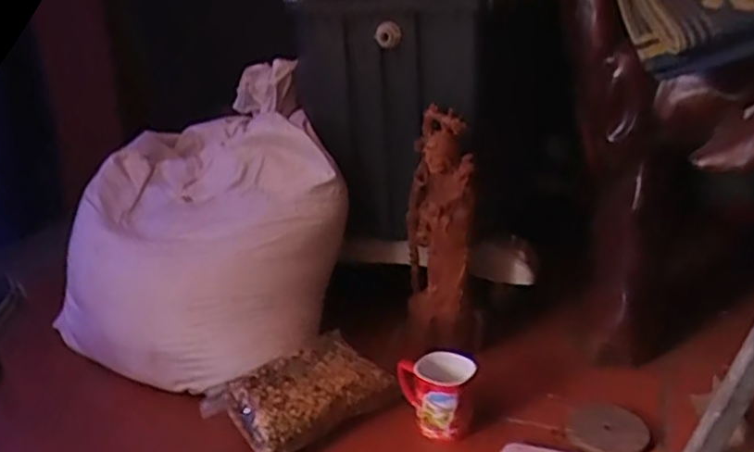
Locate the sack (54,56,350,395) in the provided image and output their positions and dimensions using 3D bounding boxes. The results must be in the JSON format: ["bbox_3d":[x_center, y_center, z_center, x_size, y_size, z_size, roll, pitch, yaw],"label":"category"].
[{"bbox_3d":[-0.292,-0.001,1.134,0.428,0.330,0.475,-9,21,-19],"label":"sack"}]

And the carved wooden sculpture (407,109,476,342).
[{"bbox_3d":[0.091,0.008,1.030,0.099,0.318,0.122,0,20,4],"label":"carved wooden sculpture"}]

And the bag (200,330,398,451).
[{"bbox_3d":[-0.098,0.220,0.934,0.216,0.069,0.138,-20,26,-37],"label":"bag"}]

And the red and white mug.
[{"bbox_3d":[0.077,0.214,0.909,0.099,0.085,0.082,-2,21,5],"label":"red and white mug"}]

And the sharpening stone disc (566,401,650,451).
[{"bbox_3d":[0.291,0.255,0.898,0.094,0.006,0.111,3,21,16],"label":"sharpening stone disc"}]

